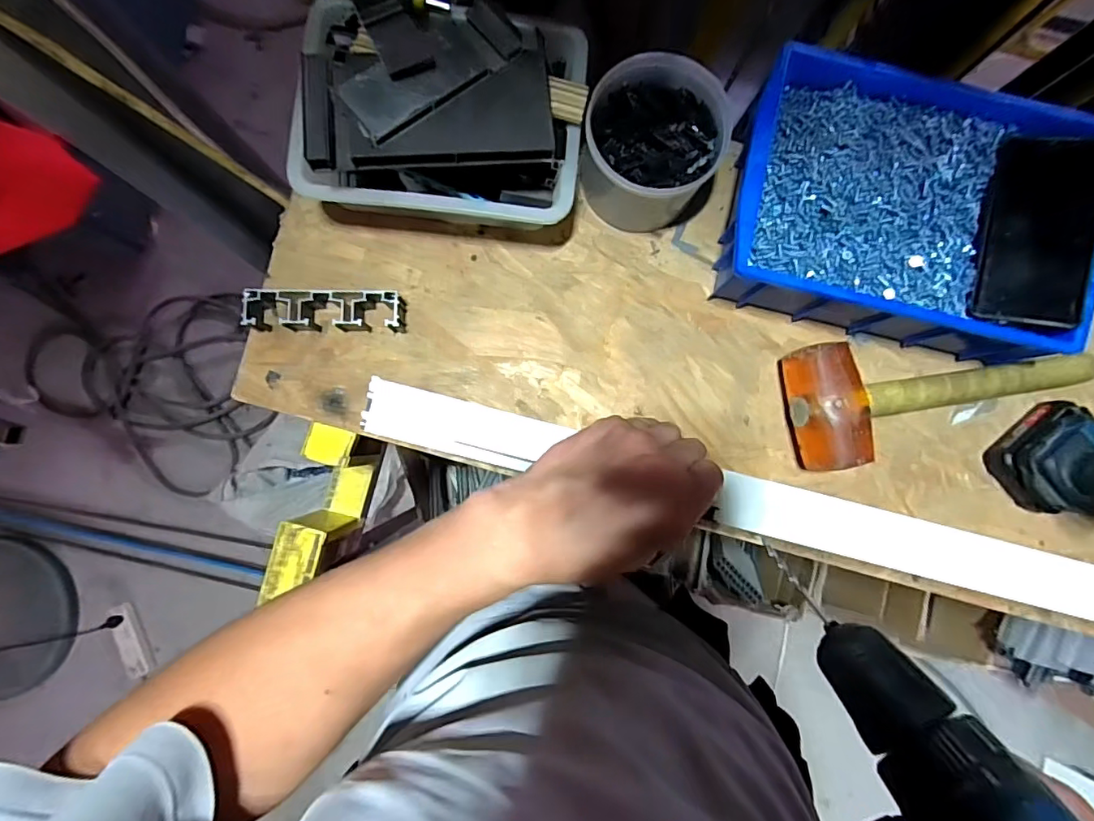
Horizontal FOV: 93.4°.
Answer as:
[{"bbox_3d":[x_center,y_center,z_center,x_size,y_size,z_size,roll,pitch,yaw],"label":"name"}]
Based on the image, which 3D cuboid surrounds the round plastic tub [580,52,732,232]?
[{"bbox_3d":[0.089,-0.229,0.458,0.113,0.081,0.114,0,87,-2],"label":"round plastic tub"}]

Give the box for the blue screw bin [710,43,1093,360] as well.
[{"bbox_3d":[0.309,-0.174,0.454,0.297,0.092,0.213,16,87,-1],"label":"blue screw bin"}]

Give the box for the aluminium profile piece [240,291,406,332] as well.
[{"bbox_3d":[-0.198,-0.090,0.464,0.134,0.036,0.033,0,87,-2],"label":"aluminium profile piece"}]

